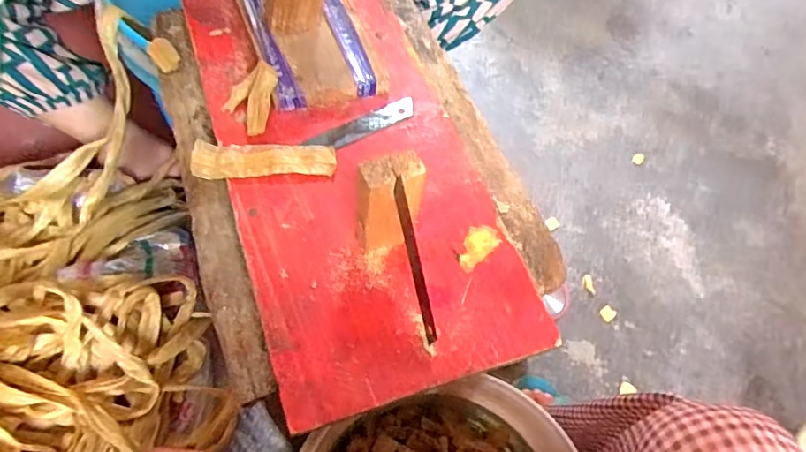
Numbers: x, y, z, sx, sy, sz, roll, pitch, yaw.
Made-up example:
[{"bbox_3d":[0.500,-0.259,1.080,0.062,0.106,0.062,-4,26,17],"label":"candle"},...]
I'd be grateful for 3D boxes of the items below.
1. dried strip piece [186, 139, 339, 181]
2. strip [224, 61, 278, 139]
[{"bbox_3d":[-0.095,-0.046,0.365,0.093,0.011,0.028,0,60,-7],"label":"dried strip piece"},{"bbox_3d":[-0.110,-0.092,0.382,0.035,0.004,0.054,9,80,20],"label":"strip"}]

